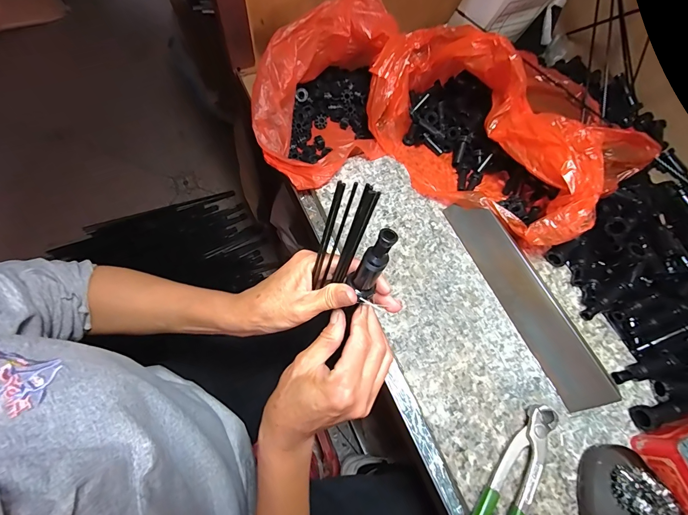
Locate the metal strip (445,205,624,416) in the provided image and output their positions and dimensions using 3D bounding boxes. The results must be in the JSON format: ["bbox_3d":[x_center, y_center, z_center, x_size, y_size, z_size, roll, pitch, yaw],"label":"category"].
[{"bbox_3d":[0.208,0.042,0.392,0.050,0.009,0.263,-37,68,28],"label":"metal strip"}]

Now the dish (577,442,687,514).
[{"bbox_3d":[0.274,0.234,0.318,0.086,0.019,0.092,2,67,-4],"label":"dish"}]

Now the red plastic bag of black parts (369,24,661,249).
[{"bbox_3d":[0.216,-0.191,0.447,0.331,0.129,0.258,42,69,13],"label":"red plastic bag of black parts"}]

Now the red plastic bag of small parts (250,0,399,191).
[{"bbox_3d":[-0.021,-0.220,0.462,0.220,0.133,0.199,-24,70,-15],"label":"red plastic bag of small parts"}]

